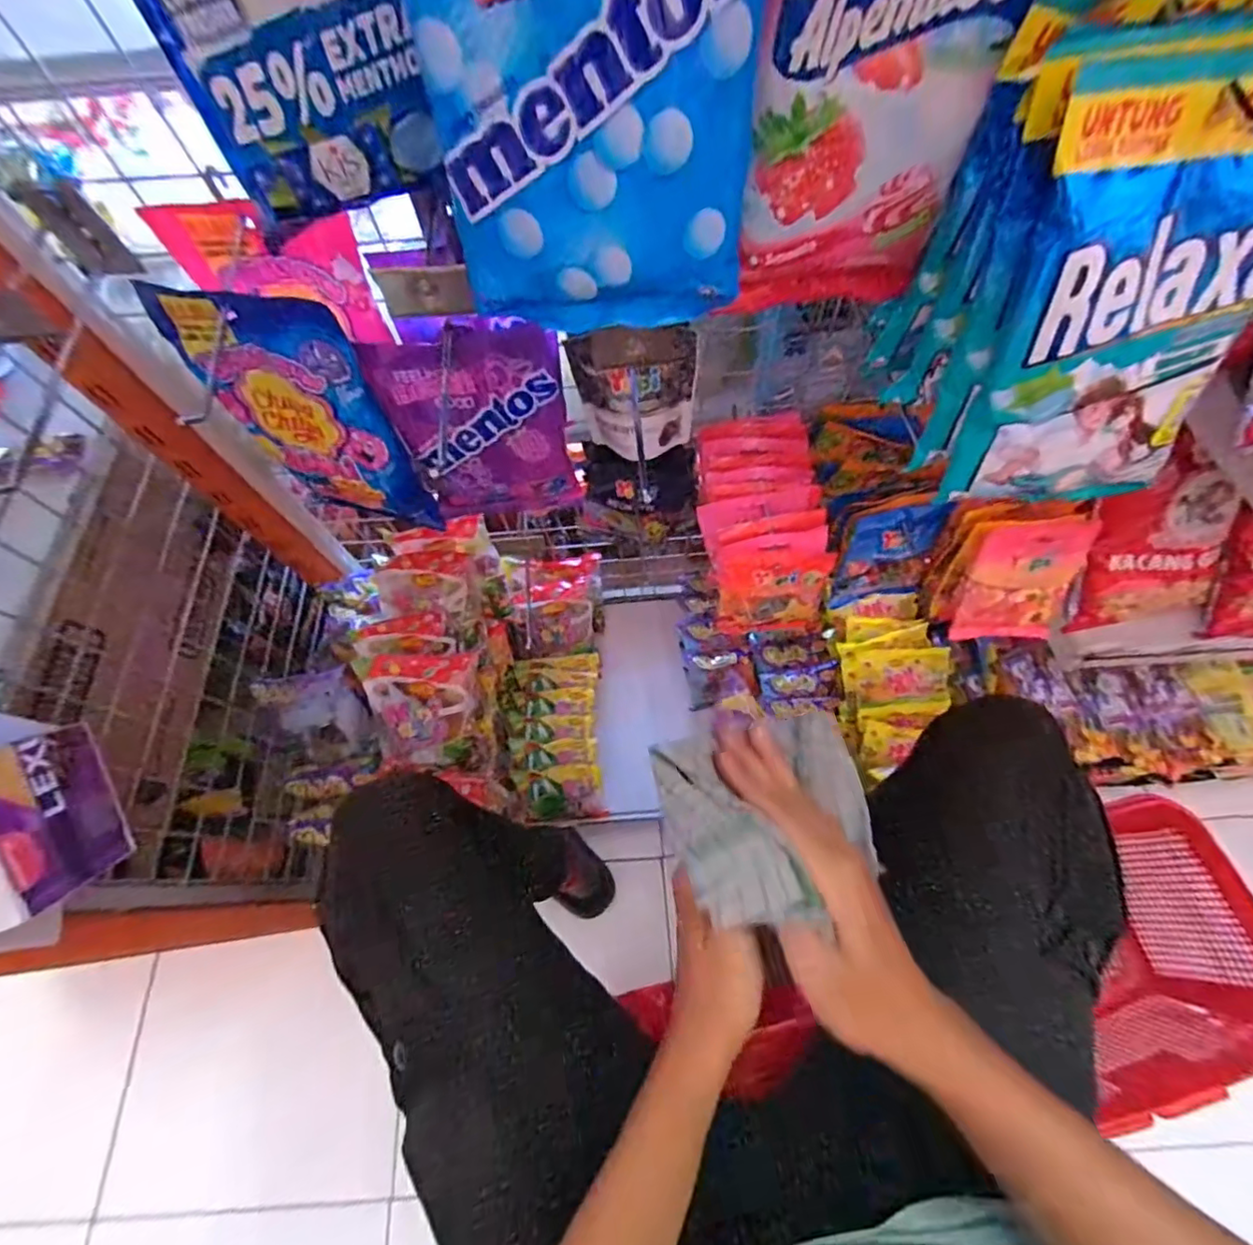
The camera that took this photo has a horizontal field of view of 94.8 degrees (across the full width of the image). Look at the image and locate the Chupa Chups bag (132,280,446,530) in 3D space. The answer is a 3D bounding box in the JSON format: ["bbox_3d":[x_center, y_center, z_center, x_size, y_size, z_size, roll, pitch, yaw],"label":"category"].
[{"bbox_3d":[-0.242,-0.155,0.441,0.137,0.189,0.043,16,68,9],"label":"Chupa Chups bag"}]

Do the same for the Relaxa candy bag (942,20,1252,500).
[{"bbox_3d":[0.242,-0.150,0.274,0.122,0.189,0.026,-5,37,1],"label":"Relaxa candy bag"}]

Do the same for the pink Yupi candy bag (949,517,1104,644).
[{"bbox_3d":[0.394,-0.038,0.571,0.119,0.138,0.025,-3,32,-4],"label":"pink Yupi candy bag"}]

